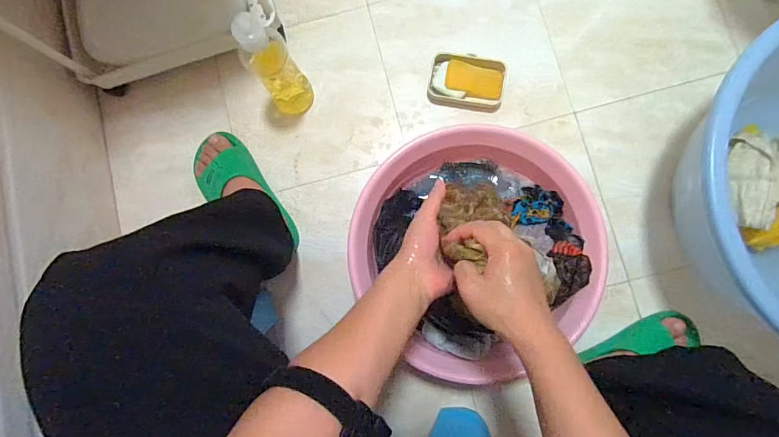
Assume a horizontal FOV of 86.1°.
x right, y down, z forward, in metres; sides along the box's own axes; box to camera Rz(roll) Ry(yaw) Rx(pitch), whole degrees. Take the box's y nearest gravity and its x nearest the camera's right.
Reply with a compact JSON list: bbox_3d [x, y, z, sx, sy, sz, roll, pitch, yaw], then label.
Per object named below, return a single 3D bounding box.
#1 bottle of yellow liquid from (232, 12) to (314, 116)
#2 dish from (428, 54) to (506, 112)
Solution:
[{"bbox_3d":[-0.180,-0.236,0.650,0.069,0.234,0.066,0,84,3],"label":"bottle of yellow liquid"},{"bbox_3d":[0.137,-0.243,0.735,0.130,0.029,0.093,9,85,4],"label":"dish"}]

